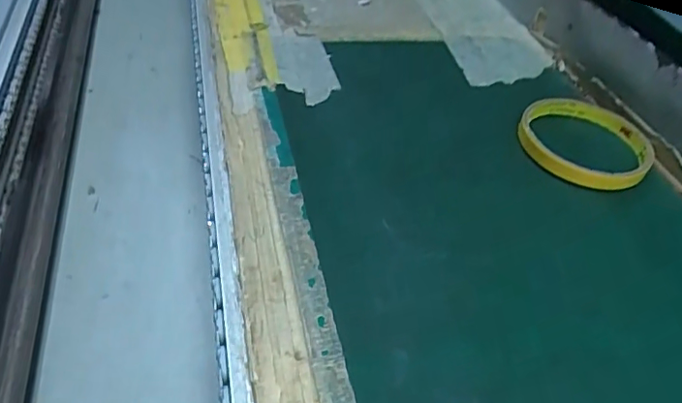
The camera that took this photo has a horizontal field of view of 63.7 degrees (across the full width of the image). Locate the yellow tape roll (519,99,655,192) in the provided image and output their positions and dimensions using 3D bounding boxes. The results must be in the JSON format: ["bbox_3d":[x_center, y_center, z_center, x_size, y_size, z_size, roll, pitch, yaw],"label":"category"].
[{"bbox_3d":[0.155,-0.039,0.350,0.082,0.012,0.080,3,44,-3],"label":"yellow tape roll"}]

